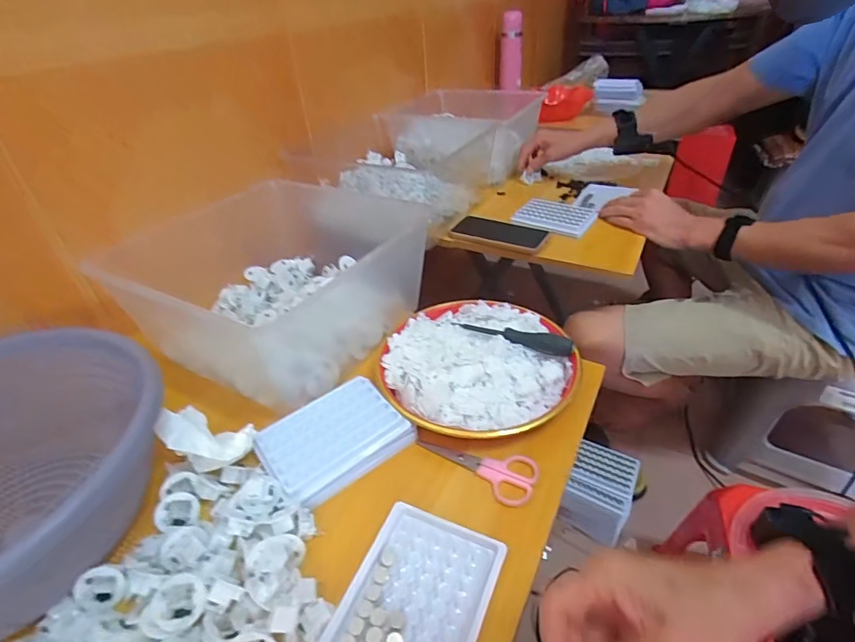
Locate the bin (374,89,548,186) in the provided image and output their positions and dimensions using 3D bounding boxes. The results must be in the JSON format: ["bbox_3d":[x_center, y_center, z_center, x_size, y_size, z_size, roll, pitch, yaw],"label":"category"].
[{"bbox_3d":[0.079,-0.449,1.078,0.295,0.142,0.386,17,41,24],"label":"bin"}]

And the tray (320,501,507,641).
[{"bbox_3d":[-0.009,0.203,0.320,0.096,0.013,0.129,14,40,21],"label":"tray"}]

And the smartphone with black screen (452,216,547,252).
[{"bbox_3d":[0.125,-0.159,0.788,0.165,0.006,0.088,15,40,23],"label":"smartphone with black screen"}]

